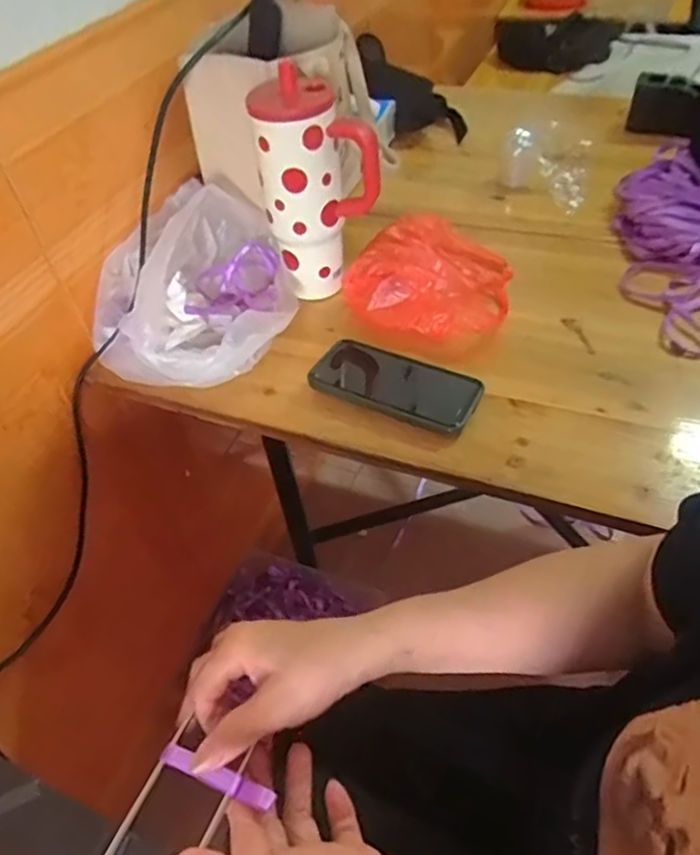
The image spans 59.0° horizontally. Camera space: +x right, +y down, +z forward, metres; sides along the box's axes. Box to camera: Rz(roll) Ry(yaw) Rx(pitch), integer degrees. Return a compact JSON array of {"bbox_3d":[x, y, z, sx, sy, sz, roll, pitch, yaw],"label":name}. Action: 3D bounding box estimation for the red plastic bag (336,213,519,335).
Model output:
[{"bbox_3d":[0.097,-0.180,0.700,0.169,0.048,0.188,14,51,18],"label":"red plastic bag"}]

